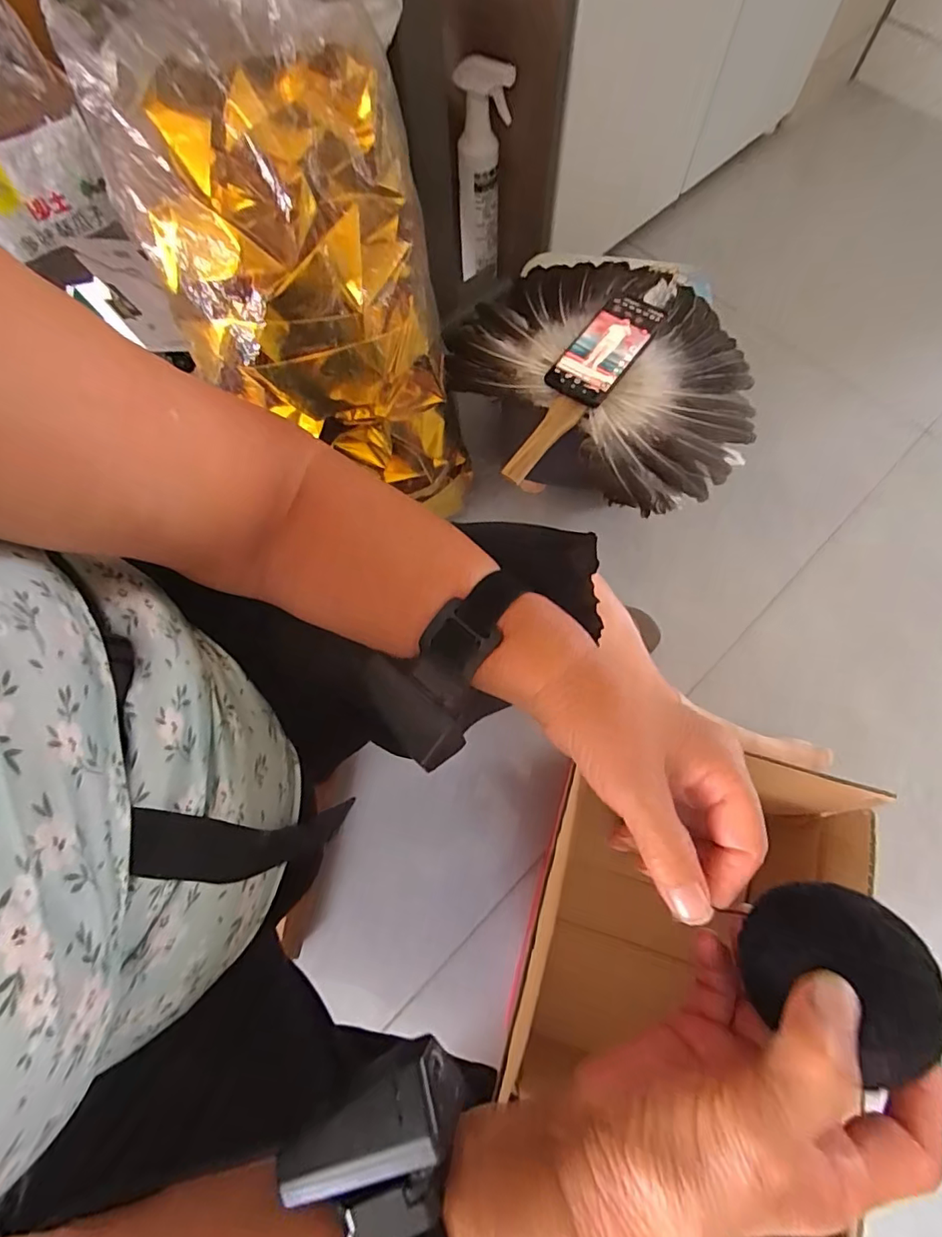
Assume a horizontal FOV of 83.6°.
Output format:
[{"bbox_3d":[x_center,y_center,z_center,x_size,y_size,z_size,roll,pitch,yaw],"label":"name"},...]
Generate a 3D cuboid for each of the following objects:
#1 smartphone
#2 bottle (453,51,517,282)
[{"bbox_3d":[0.157,-0.317,0.616,0.074,0.013,0.149,35,80,15],"label":"smartphone"},{"bbox_3d":[0.017,-0.635,0.766,0.070,0.257,0.045,-2,70,1],"label":"bottle"}]

